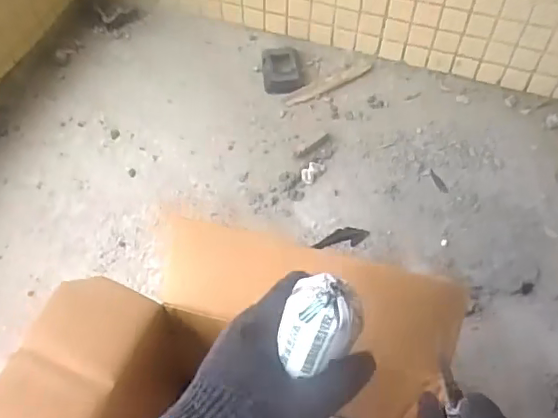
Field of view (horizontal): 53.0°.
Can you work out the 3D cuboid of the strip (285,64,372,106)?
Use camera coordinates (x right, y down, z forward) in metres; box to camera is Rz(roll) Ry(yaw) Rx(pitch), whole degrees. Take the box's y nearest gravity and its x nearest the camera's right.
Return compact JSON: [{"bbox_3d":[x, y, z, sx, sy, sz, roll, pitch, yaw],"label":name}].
[{"bbox_3d":[0.102,-0.251,1.124,0.200,0.005,0.026,-27,61,-17],"label":"strip"}]

